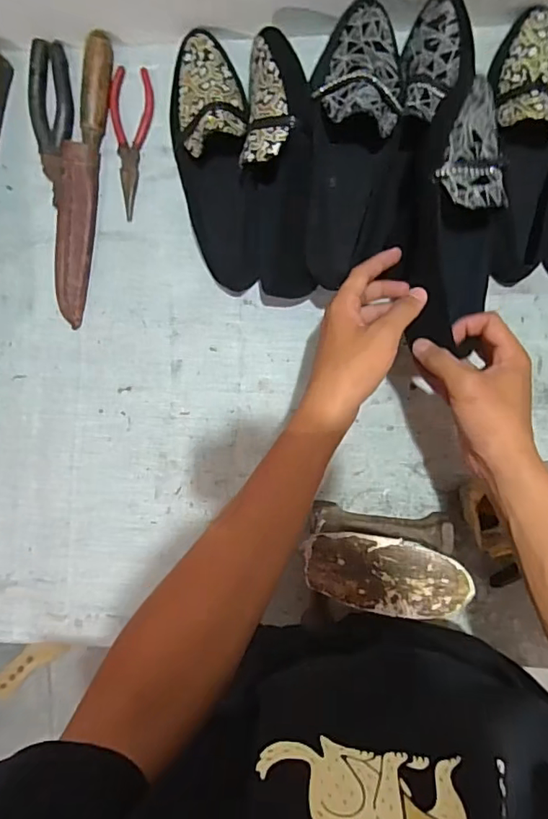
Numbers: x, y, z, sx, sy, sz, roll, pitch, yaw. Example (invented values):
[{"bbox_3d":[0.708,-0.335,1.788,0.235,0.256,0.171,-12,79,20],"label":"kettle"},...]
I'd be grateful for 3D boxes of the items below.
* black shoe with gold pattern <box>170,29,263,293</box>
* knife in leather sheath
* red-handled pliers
[{"bbox_3d":[-0.062,-0.256,0.542,0.089,0.064,0.255,-5,94,6],"label":"black shoe with gold pattern"},{"bbox_3d":[-0.220,-0.247,0.573,0.059,0.036,0.301,11,96,5],"label":"knife in leather sheath"},{"bbox_3d":[-0.161,-0.292,0.573,0.046,0.012,0.151,10,95,5],"label":"red-handled pliers"}]

